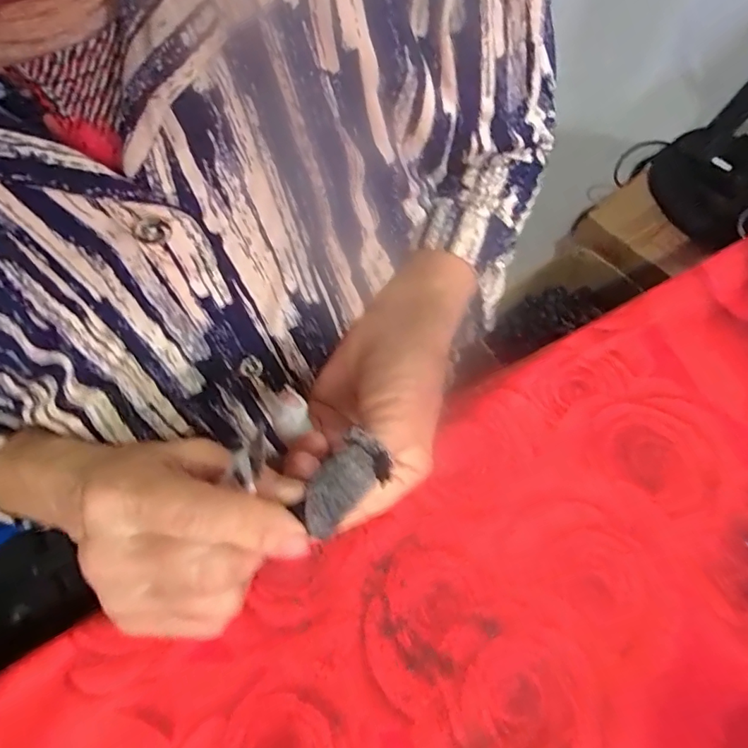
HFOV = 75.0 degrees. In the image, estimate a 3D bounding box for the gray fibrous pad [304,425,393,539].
[{"bbox_3d":[-0.014,0.047,0.208,0.021,0.006,0.044,32,74,18],"label":"gray fibrous pad"}]

